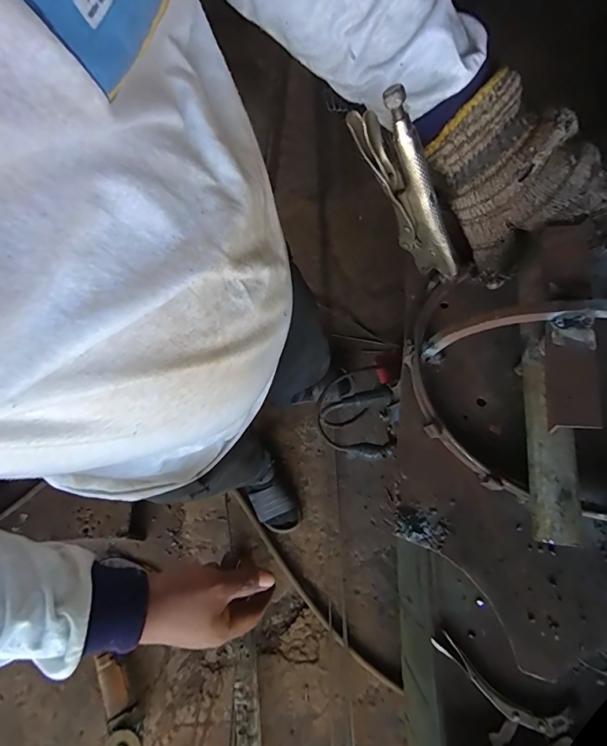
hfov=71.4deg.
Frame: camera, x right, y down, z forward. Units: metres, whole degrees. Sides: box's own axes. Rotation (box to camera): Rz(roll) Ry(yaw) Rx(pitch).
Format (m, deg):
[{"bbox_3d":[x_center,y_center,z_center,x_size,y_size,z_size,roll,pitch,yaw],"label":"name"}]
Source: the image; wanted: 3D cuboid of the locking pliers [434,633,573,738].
[{"bbox_3d":[0.257,0.417,0.558,0.188,0.018,0.044,30,74,7],"label":"locking pliers"}]

